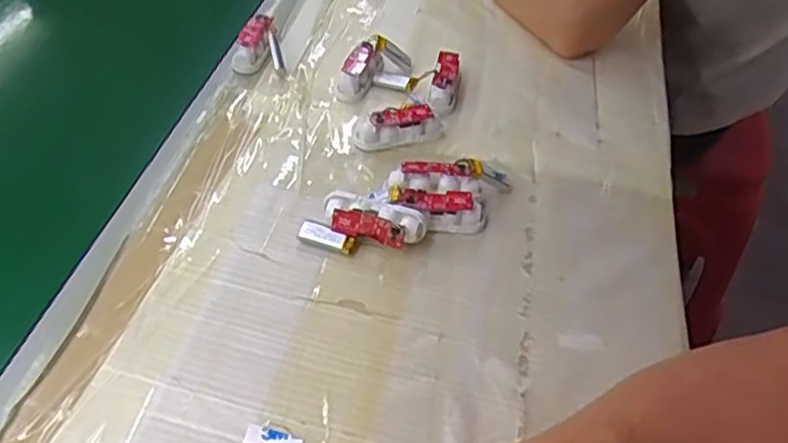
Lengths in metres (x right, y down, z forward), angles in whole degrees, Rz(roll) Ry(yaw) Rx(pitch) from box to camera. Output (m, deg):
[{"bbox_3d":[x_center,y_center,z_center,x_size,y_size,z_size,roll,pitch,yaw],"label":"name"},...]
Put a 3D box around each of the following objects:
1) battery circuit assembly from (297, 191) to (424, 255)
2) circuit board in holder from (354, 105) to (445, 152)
[{"bbox_3d":[-0.018,0.003,0.419,0.071,0.022,0.032,15,48,8],"label":"battery circuit assembly"},{"bbox_3d":[0.004,-0.066,0.483,0.060,0.020,0.020,-9,49,-13],"label":"circuit board in holder"}]

